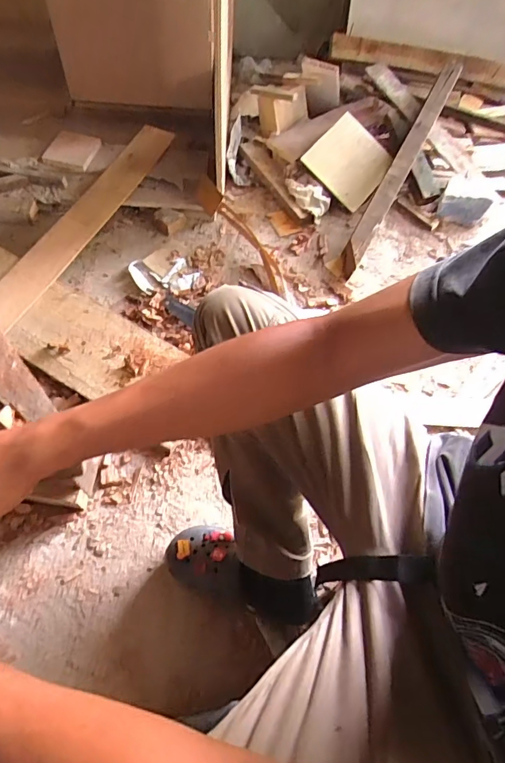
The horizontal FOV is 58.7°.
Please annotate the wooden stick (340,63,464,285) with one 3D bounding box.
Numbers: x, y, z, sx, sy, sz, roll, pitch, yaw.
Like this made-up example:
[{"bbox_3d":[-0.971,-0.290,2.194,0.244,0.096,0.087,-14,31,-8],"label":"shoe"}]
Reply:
[{"bbox_3d":[0.402,-0.587,1.196,0.055,0.068,0.763,26,75,11],"label":"wooden stick"}]

